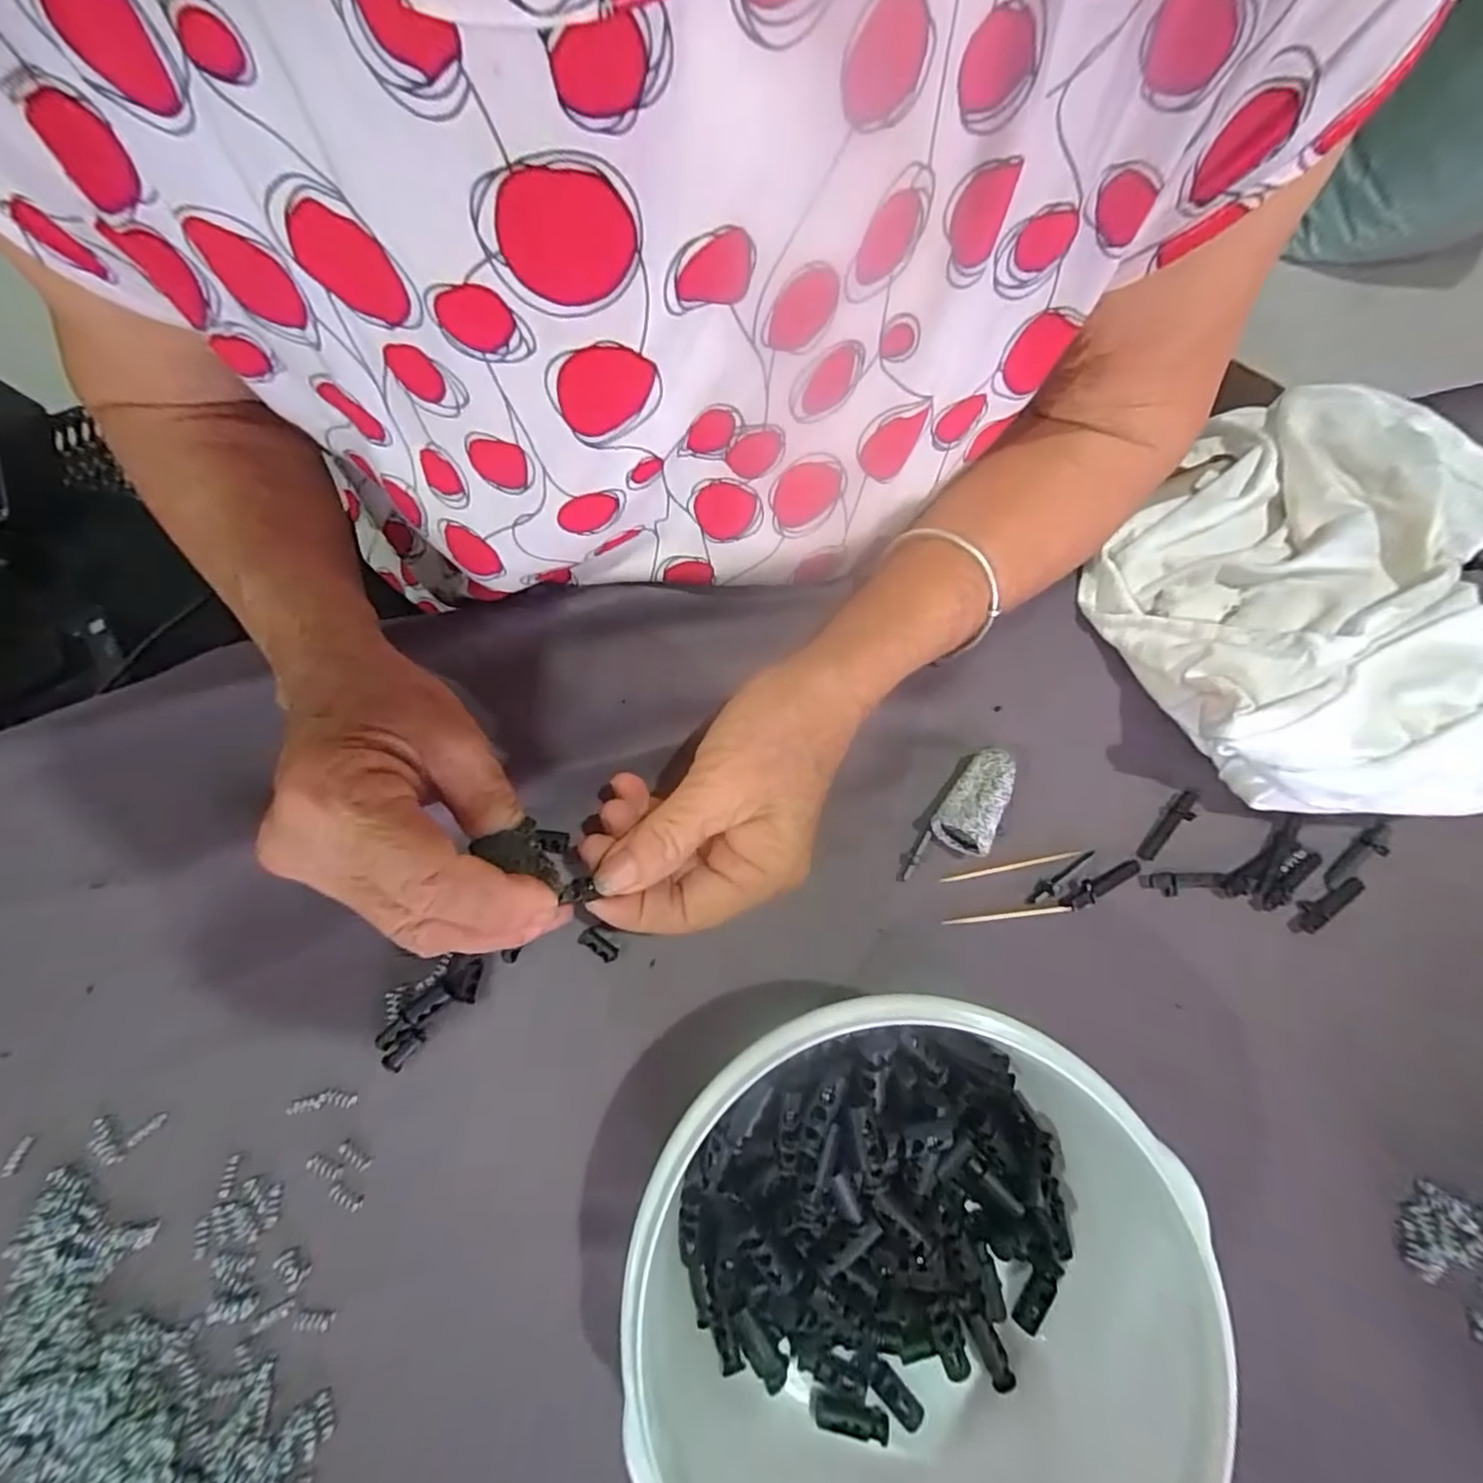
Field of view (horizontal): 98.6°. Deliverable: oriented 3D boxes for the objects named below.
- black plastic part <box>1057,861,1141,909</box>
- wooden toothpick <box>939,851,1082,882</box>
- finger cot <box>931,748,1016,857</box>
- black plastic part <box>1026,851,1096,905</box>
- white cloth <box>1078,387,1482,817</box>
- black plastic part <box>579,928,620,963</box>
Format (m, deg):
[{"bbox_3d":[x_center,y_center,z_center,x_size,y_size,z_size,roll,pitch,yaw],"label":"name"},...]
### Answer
[{"bbox_3d":[0.154,0.062,0.273,0.038,0.008,0.009,-26,74,-6],"label":"black plastic part"},{"bbox_3d":[0.117,0.055,0.276,0.060,0.004,0.004,-11,73,-2],"label":"wooden toothpick"},{"bbox_3d":[0.101,0.025,0.275,0.022,0.022,0.045,29,76,10],"label":"finger cot"},{"bbox_3d":[0.137,0.058,0.274,0.037,0.006,0.006,-36,76,-9],"label":"black plastic part"},{"bbox_3d":[0.271,-0.075,0.284,0.211,0.054,0.215,-2,73,1],"label":"white cloth"},{"bbox_3d":[-0.060,0.086,0.270,0.018,0.007,0.008,37,77,-2],"label":"black plastic part"}]

